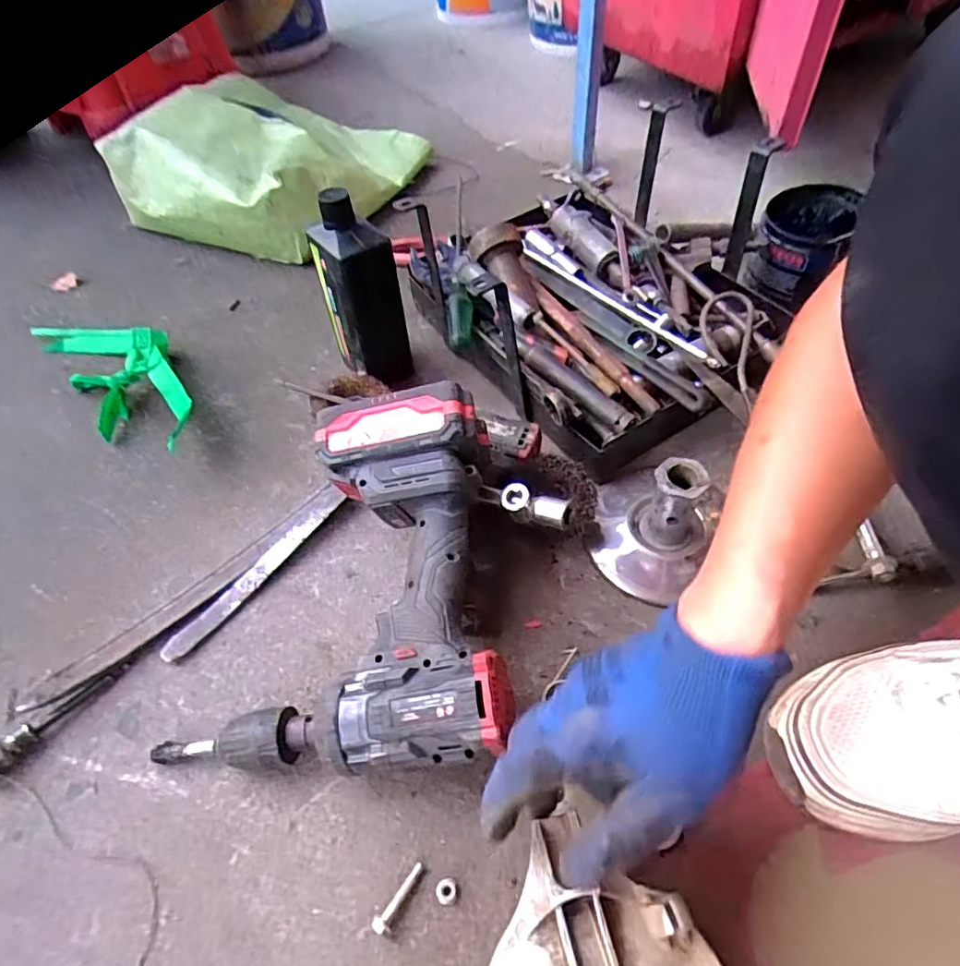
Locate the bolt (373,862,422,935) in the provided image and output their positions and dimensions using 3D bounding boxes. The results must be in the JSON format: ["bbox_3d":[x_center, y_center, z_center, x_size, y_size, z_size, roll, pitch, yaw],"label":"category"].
[{"bbox_3d":[-0.047,0.243,0.337,0.010,0.009,0.040,29,56,22],"label":"bolt"}]

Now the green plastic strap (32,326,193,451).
[{"bbox_3d":[-0.378,-0.120,0.615,0.108,0.040,0.290,-35,59,-25],"label":"green plastic strap"}]

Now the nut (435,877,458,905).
[{"bbox_3d":[-0.019,0.241,0.341,0.012,0.004,0.013,-4,51,-4],"label":"nut"}]

